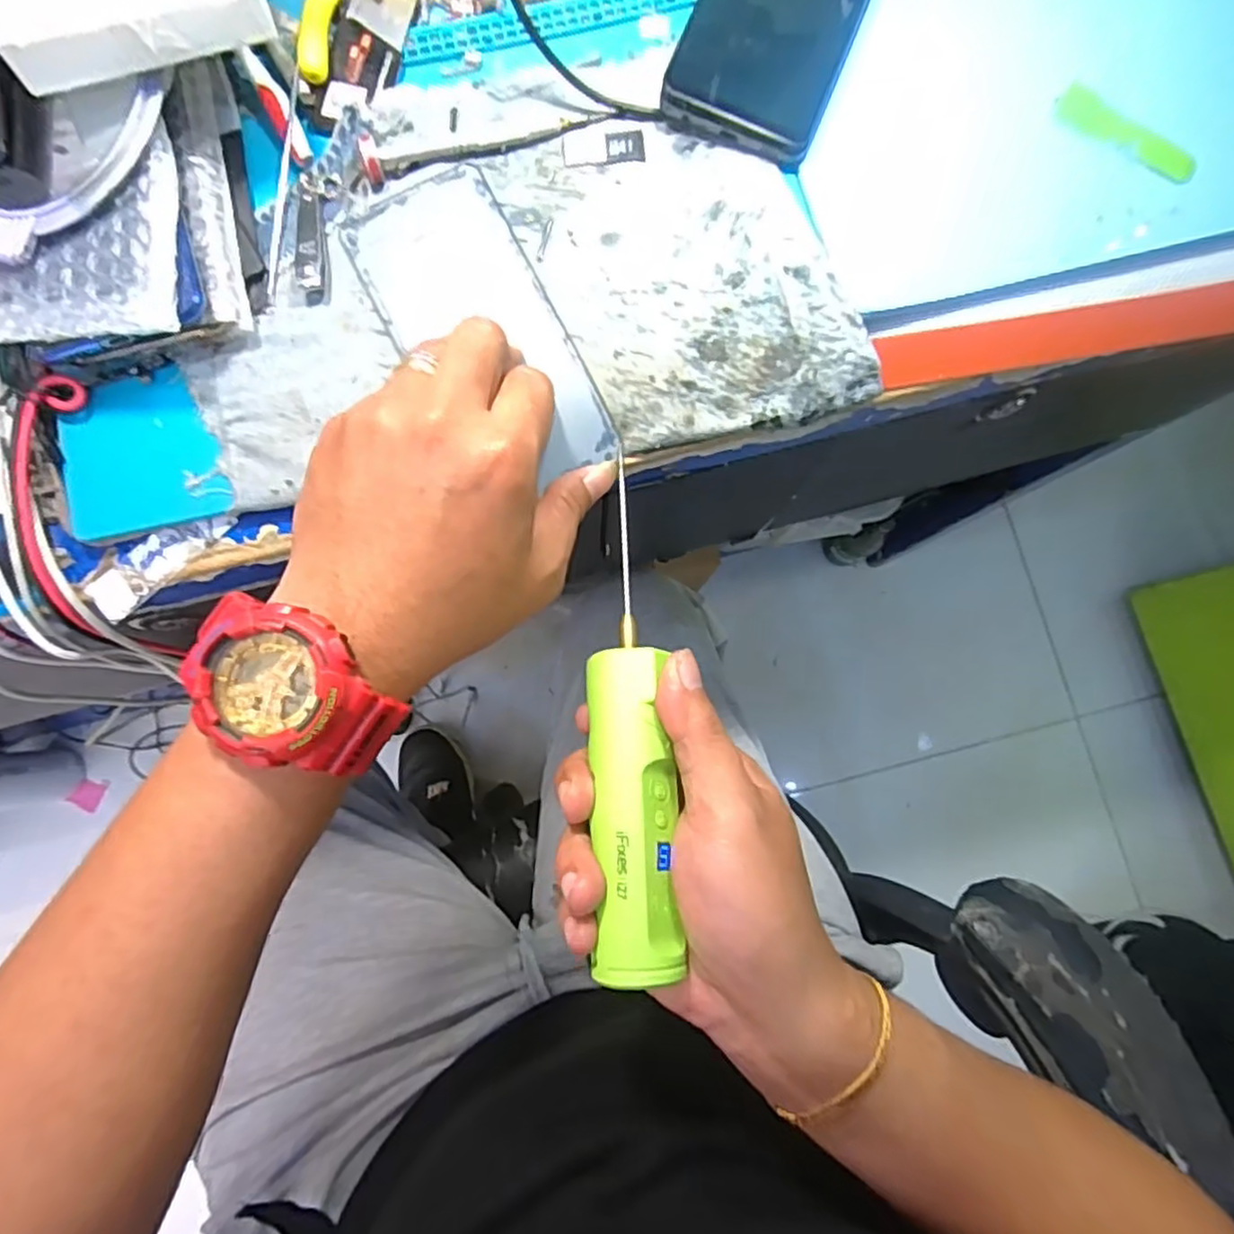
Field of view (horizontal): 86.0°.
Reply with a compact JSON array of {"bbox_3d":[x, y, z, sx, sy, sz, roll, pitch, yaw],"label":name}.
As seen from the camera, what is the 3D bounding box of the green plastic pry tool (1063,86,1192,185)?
[{"bbox_3d":[0.239,-0.225,0.310,0.068,0.004,0.017,31,82,3],"label":"green plastic pry tool"}]

